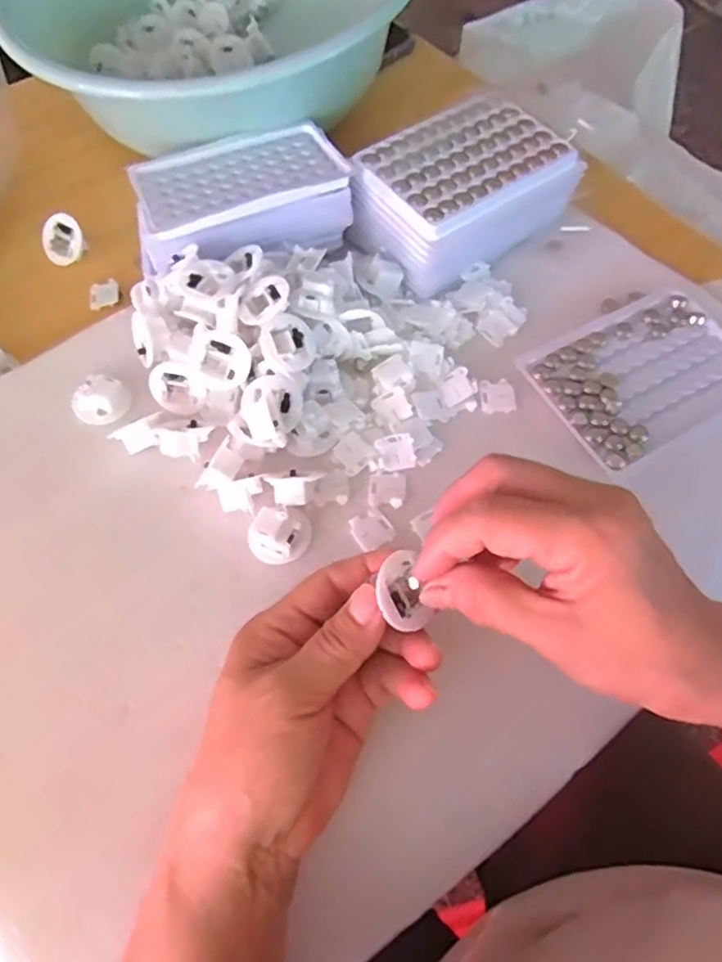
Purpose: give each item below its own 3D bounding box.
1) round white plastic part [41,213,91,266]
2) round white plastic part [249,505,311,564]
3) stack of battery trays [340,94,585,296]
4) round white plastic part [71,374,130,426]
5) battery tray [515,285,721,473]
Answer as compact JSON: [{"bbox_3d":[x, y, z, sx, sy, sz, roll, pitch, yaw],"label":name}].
[{"bbox_3d":[-0.200,-0.164,0.440,0.030,0.017,0.031,1,102,7],"label":"round white plastic part"},{"bbox_3d":[-0.042,0.028,0.333,0.031,0.017,0.025,-2,63,-2],"label":"round white plastic part"},{"bbox_3d":[0.064,-0.189,0.421,0.134,0.045,0.088,-32,68,-16],"label":"stack of battery trays"},{"bbox_3d":[-0.150,-0.047,0.371,0.030,0.017,0.024,-12,64,-7],"label":"round white plastic part"},{"bbox_3d":[0.170,-0.065,0.388,0.127,0.010,0.088,-26,67,-14],"label":"battery tray"}]

